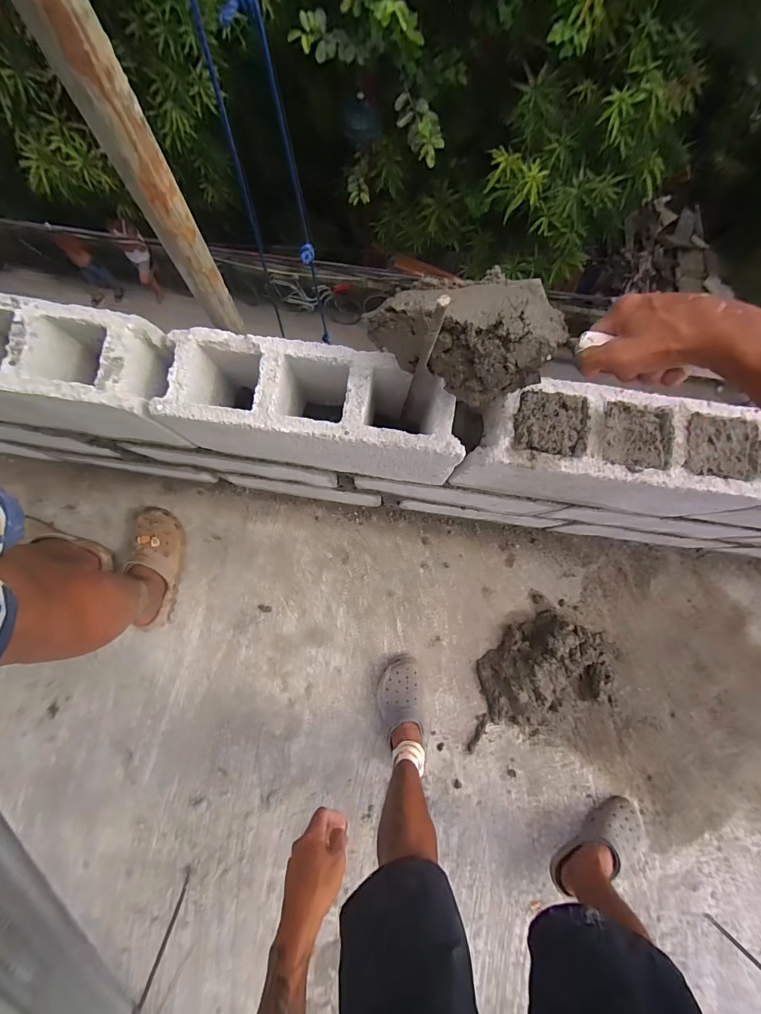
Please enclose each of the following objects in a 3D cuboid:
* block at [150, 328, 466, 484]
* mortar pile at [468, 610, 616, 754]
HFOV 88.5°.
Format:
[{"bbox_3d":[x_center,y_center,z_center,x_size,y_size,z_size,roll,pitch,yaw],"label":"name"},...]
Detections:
[{"bbox_3d":[-0.082,-0.134,0.562,0.389,0.174,0.120,9,84,-2],"label":"block"},{"bbox_3d":[0.436,0.455,1.051,0.404,0.080,0.288,-10,85,-4],"label":"mortar pile"}]

